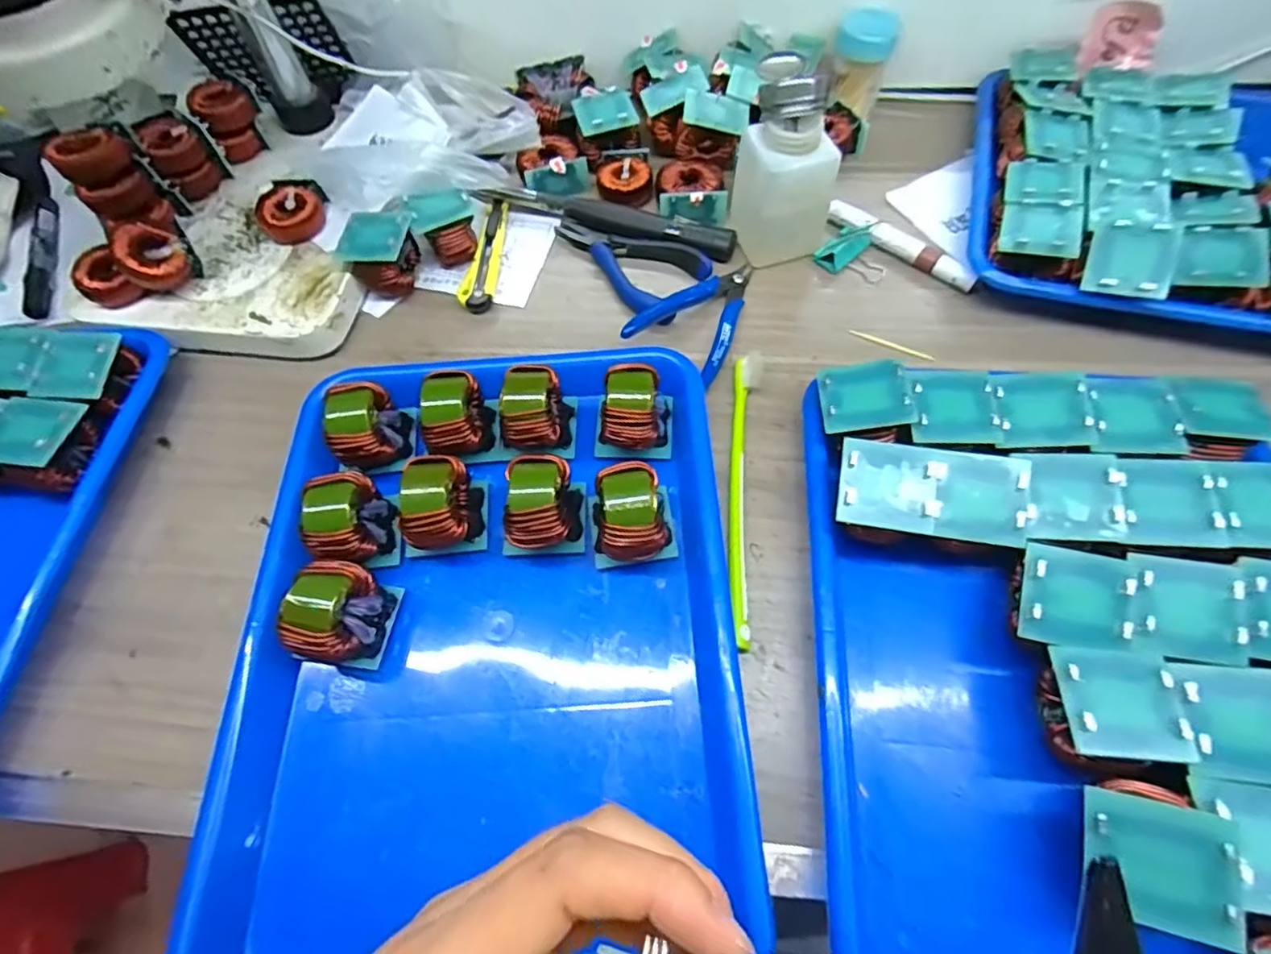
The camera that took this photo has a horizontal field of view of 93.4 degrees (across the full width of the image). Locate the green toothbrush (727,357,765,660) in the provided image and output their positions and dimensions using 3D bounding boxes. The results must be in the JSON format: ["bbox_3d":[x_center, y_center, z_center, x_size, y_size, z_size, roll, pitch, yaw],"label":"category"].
[{"bbox_3d":[0.064,0.006,0.355,0.016,0.013,0.185,5,63,6],"label":"green toothbrush"}]

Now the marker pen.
[{"bbox_3d":[0.191,-0.168,0.433,0.117,0.017,0.012,38,71,20],"label":"marker pen"}]

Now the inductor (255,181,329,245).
[{"bbox_3d":[-0.250,-0.193,0.434,0.038,0.019,0.047,24,67,15],"label":"inductor"}]

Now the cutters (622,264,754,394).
[{"bbox_3d":[0.042,-0.117,0.410,0.063,0.026,0.114,21,66,13],"label":"cutters"}]

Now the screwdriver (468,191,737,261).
[{"bbox_3d":[-0.027,-0.198,0.456,0.205,0.016,0.028,19,66,13],"label":"screwdriver"}]

